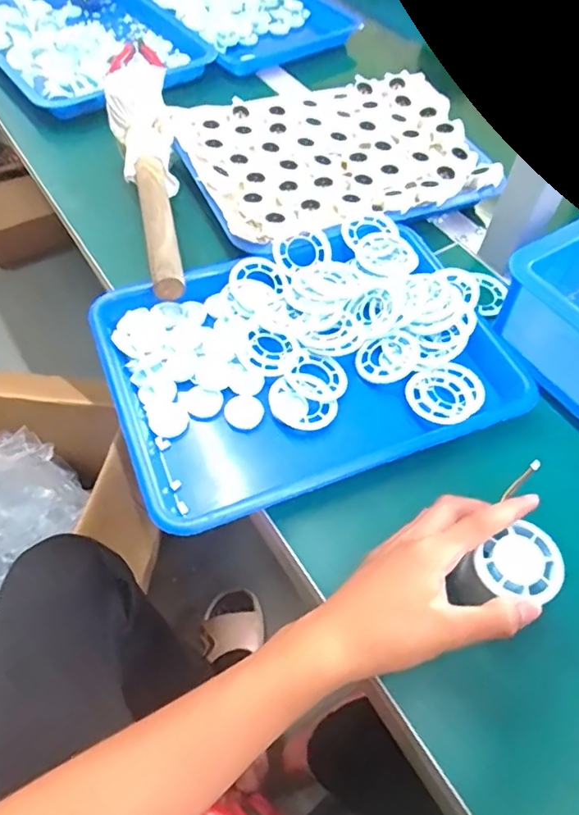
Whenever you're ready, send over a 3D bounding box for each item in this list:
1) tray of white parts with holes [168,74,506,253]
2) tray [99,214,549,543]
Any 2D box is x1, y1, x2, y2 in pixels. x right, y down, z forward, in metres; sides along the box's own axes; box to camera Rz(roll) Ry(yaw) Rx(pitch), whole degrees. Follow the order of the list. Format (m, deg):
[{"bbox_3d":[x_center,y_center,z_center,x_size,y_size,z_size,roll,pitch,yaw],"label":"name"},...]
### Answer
[{"bbox_3d":[0.050,-0.292,0.660,0.328,0.030,0.249,-18,59,-15],"label":"tray of white parts with holes"},{"bbox_3d":[0.018,-0.049,0.505,0.340,0.037,0.255,-19,59,-16],"label":"tray"}]

